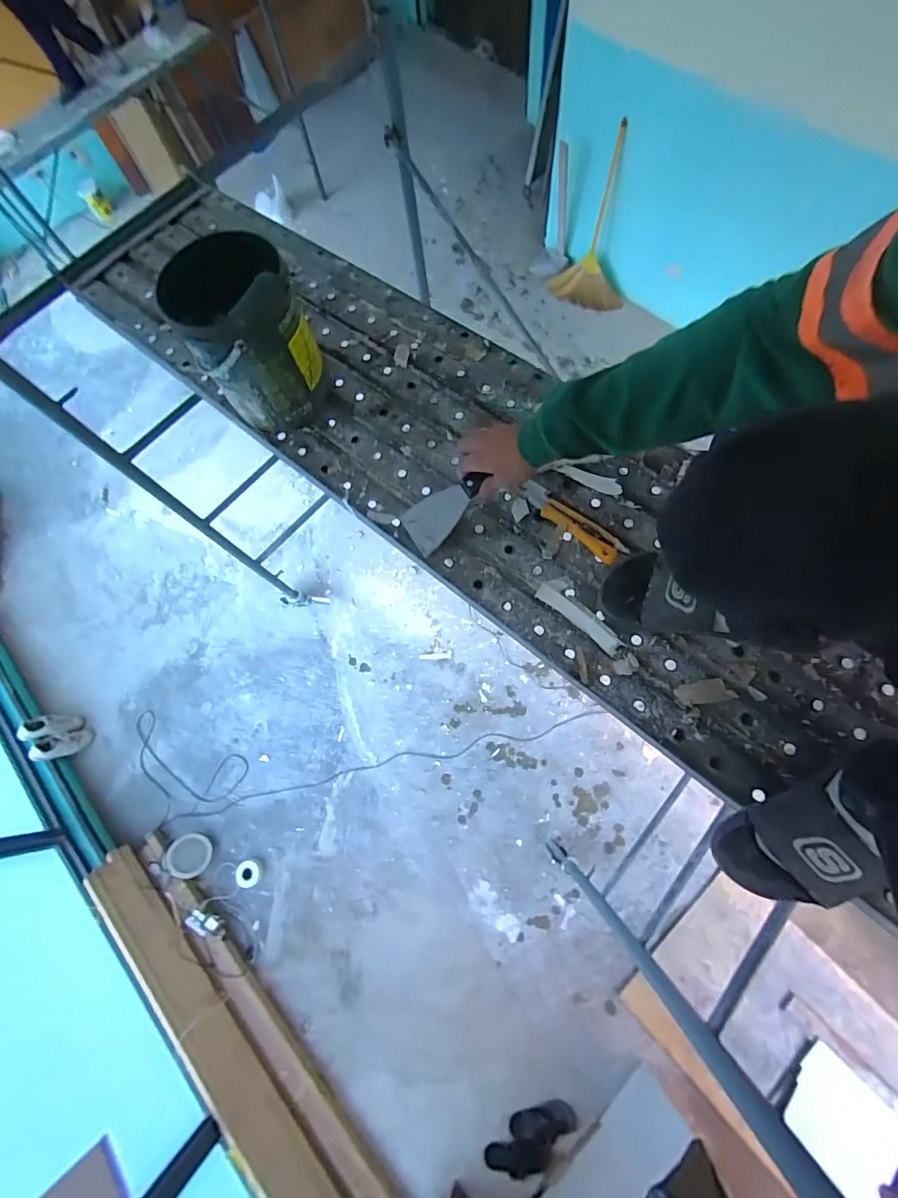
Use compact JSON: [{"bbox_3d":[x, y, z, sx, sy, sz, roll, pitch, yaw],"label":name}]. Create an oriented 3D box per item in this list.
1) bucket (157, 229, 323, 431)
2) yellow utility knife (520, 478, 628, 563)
[{"bbox_3d":[-0.287,-0.376,0.694,0.152,0.202,0.155,-2,69,4],"label":"bucket"},{"bbox_3d":[0.169,-0.109,0.663,0.163,0.014,0.040,38,76,17],"label":"yellow utility knife"}]

